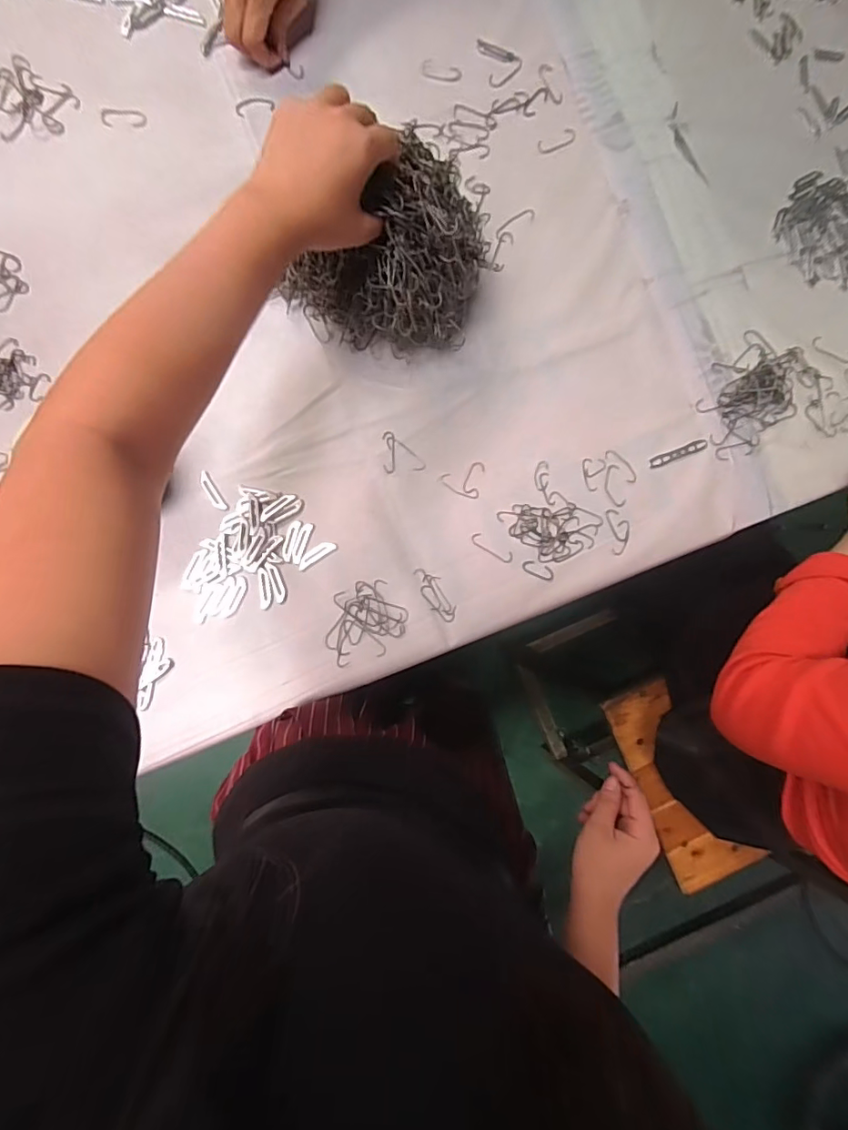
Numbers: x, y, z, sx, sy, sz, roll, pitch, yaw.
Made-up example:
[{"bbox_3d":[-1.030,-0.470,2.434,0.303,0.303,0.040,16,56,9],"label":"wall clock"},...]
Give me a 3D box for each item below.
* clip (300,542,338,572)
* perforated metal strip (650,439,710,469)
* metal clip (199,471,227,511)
[{"bbox_3d":[-0.104,-0.010,0.490,0.041,0.004,0.012,-33,88,-6],"label":"clip"},{"bbox_3d":[0.264,-0.116,0.526,0.063,0.004,0.011,-20,87,-5],"label":"perforated metal strip"},{"bbox_3d":[-0.201,-0.070,0.483,0.011,0.004,0.040,-29,88,-6],"label":"metal clip"}]

